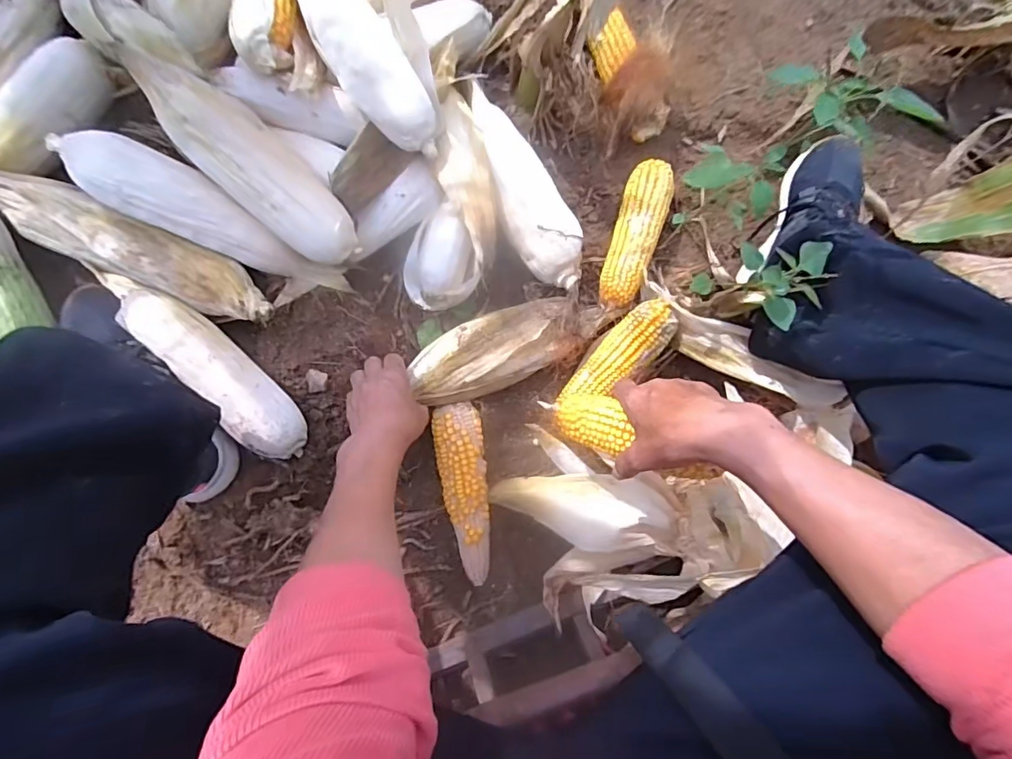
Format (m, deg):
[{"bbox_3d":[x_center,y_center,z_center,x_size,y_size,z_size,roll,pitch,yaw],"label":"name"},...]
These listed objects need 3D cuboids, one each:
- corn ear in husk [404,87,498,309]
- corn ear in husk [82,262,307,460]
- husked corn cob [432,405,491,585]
[{"bbox_3d":[-0.057,-0.204,0.580,0.101,0.071,0.248,7,101,-7],"label":"corn ear in husk"},{"bbox_3d":[-0.310,-0.021,0.526,0.059,0.066,0.259,-42,92,-8],"label":"corn ear in husk"},{"bbox_3d":[-0.048,0.130,0.586,0.054,0.047,0.201,-7,87,-8],"label":"husked corn cob"}]

